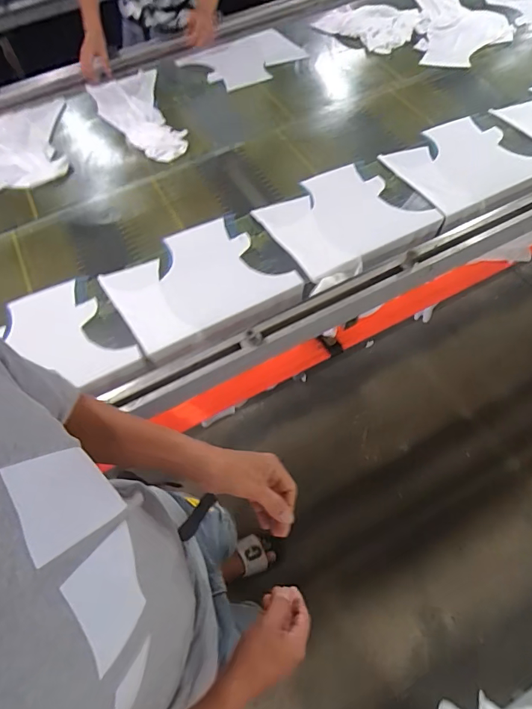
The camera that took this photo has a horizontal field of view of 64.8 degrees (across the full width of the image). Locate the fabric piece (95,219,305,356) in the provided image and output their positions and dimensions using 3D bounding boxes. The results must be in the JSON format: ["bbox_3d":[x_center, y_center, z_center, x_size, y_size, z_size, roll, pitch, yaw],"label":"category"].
[{"bbox_3d":[-0.168,-0.170,1.004,0.364,0.026,0.308,-35,65,-10],"label":"fabric piece"}]

